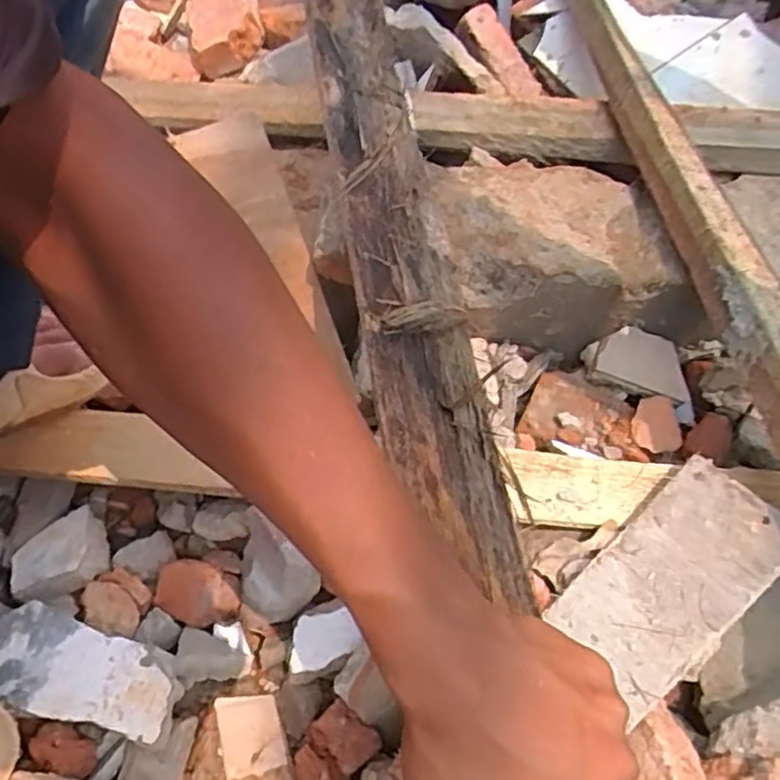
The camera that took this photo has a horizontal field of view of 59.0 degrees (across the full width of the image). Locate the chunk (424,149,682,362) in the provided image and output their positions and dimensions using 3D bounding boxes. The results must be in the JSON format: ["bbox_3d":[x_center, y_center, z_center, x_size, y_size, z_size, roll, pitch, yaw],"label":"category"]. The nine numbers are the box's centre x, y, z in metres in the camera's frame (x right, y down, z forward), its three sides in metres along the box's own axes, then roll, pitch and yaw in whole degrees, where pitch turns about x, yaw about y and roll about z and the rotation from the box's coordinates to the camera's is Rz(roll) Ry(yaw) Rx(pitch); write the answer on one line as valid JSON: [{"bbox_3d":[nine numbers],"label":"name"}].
[{"bbox_3d":[0.135,-0.130,0.664,0.188,0.103,0.169,-7,57,-2],"label":"chunk"}]

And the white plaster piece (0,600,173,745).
[{"bbox_3d":[-0.209,0.192,0.463,0.136,0.022,0.060,16,59,13],"label":"white plaster piece"}]

